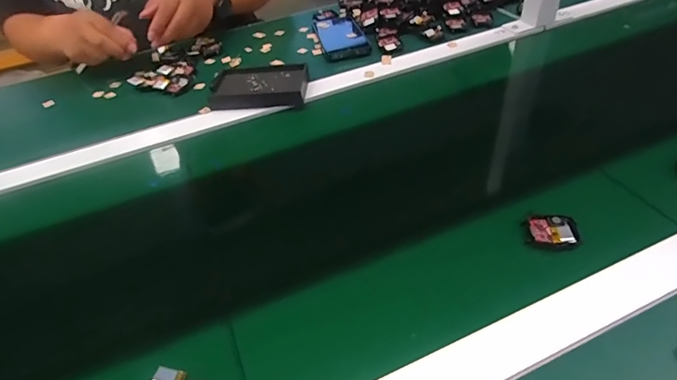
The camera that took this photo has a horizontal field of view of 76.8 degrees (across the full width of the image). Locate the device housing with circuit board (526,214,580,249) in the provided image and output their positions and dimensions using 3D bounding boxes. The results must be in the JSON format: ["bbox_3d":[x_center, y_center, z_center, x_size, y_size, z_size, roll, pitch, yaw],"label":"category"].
[{"bbox_3d":[0.201,0.039,0.402,0.041,0.010,0.035,-1,44,4],"label":"device housing with circuit board"}]

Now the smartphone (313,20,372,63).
[{"bbox_3d":[0.004,-0.276,0.758,0.081,0.011,0.154,-9,44,-5],"label":"smartphone"}]

